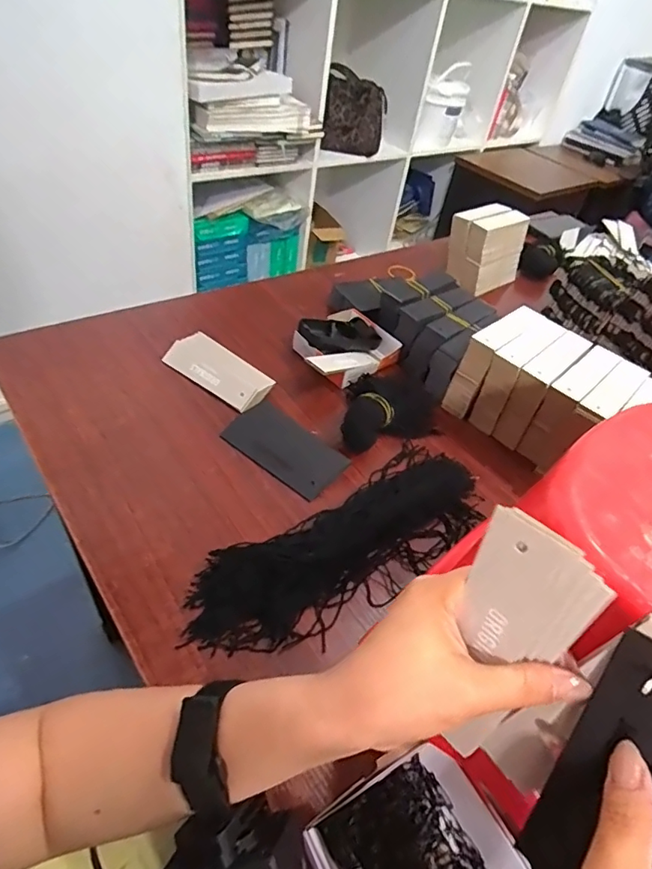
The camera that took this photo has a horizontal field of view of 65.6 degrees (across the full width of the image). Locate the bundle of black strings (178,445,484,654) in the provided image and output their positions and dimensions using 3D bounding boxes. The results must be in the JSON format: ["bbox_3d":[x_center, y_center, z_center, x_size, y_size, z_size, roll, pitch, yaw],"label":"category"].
[{"bbox_3d":[0.024,0.096,0.464,0.305,0.024,0.115,-24,55,-30],"label":"bundle of black strings"}]

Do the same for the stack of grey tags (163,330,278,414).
[{"bbox_3d":[-0.131,-0.078,0.614,0.133,0.030,0.057,30,48,18],"label":"stack of grey tags"}]

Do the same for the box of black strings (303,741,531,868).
[{"bbox_3d":[0.057,0.262,0.308,0.110,0.027,0.105,-23,54,-29],"label":"box of black strings"}]

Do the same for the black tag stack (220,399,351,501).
[{"bbox_3d":[-0.045,0.016,0.558,0.129,0.008,0.072,35,56,18],"label":"black tag stack"}]

